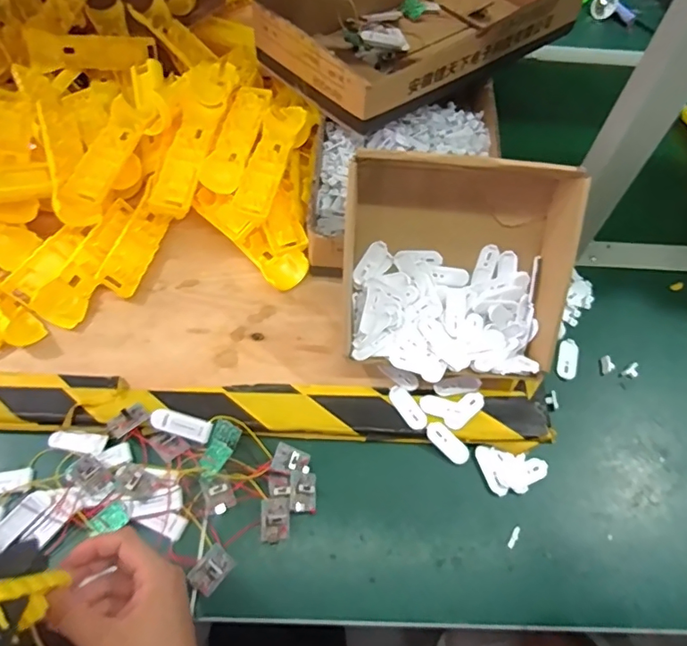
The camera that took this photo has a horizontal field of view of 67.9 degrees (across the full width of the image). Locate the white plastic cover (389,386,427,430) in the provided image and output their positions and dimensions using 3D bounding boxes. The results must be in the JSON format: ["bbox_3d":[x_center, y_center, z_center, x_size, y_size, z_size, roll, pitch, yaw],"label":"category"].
[{"bbox_3d":[0.066,0.086,0.520,0.021,0.004,0.049,-28,65,-18],"label":"white plastic cover"}]

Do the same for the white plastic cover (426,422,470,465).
[{"bbox_3d":[0.104,0.120,0.510,0.050,0.007,0.020,43,65,-1],"label":"white plastic cover"}]

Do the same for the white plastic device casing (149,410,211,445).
[{"bbox_3d":[-0.157,0.099,0.494,0.058,0.009,0.019,13,60,4],"label":"white plastic device casing"}]

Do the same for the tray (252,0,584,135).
[{"bbox_3d":[0.117,-0.425,0.696,0.464,0.088,0.247,-34,67,-21],"label":"tray"}]

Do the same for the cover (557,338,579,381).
[{"bbox_3d":[0.253,0.041,0.574,0.023,0.004,0.051,15,60,5],"label":"cover"}]

